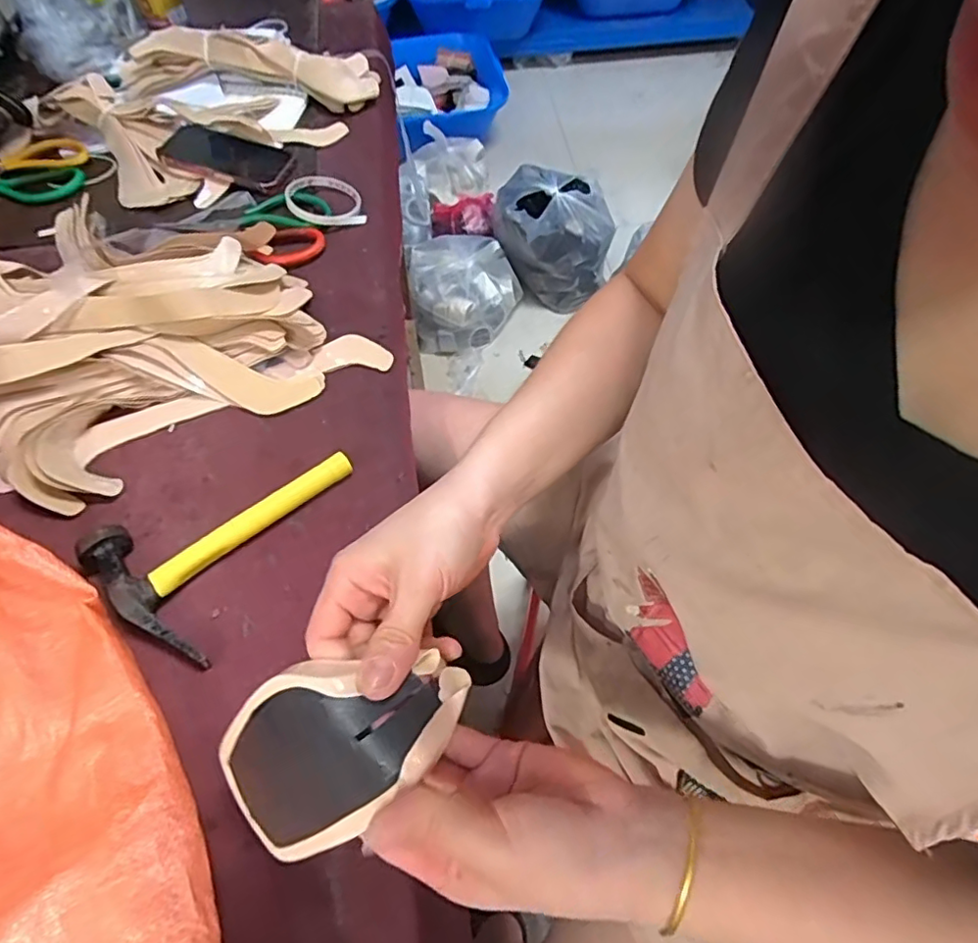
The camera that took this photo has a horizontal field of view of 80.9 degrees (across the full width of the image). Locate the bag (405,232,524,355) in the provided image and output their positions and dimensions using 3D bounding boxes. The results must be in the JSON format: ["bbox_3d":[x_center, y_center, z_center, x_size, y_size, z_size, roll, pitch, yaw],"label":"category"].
[{"bbox_3d":[-0.061,-0.467,1.447,0.266,0.178,0.275,-13,60,-6],"label":"bag"}]

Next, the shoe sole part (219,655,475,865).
[{"bbox_3d":[-0.080,0.136,0.296,0.129,0.052,0.080,-45,76,22],"label":"shoe sole part"}]

